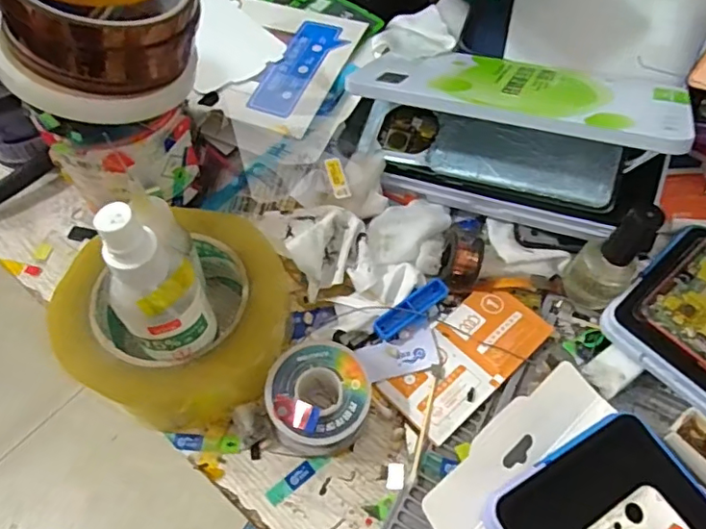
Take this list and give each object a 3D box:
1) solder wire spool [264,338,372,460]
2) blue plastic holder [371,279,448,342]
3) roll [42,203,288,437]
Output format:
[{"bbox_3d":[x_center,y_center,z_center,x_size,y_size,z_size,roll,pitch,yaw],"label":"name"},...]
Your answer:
[{"bbox_3d":[-0.018,0.072,0.299,0.052,0.037,0.053,1,58,-1],"label":"solder wire spool"},{"bbox_3d":[0.035,0.027,0.334,0.051,0.008,0.014,-34,64,-20],"label":"blue plastic holder"},{"bbox_3d":[-0.095,0.033,0.311,0.123,0.052,0.107,-21,61,-14],"label":"roll"}]

